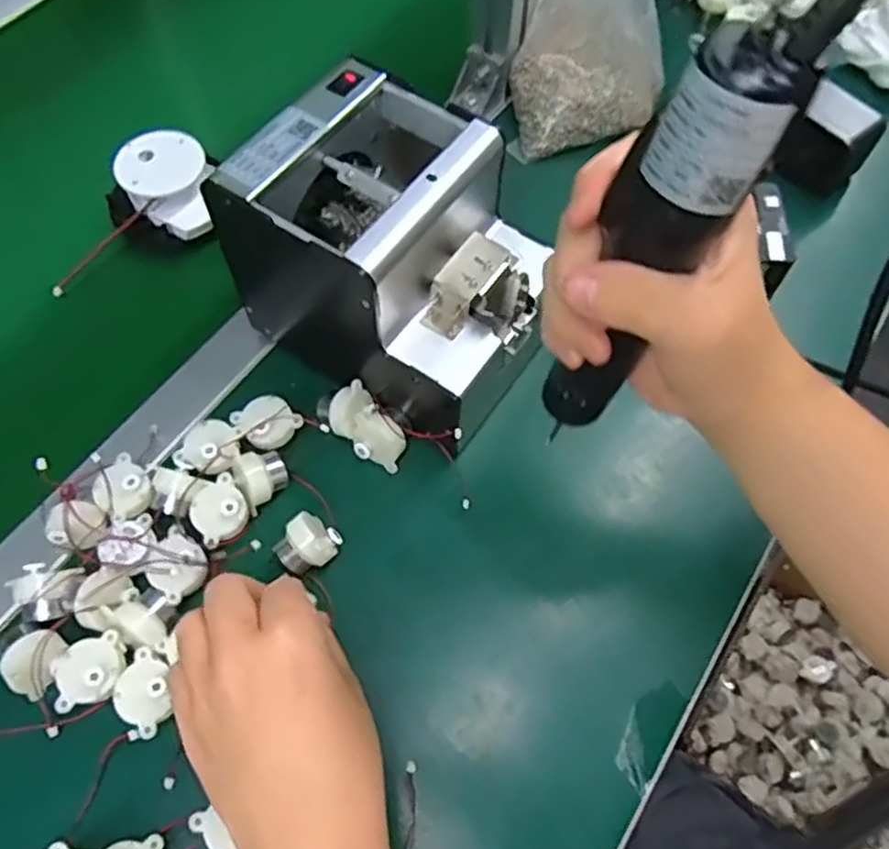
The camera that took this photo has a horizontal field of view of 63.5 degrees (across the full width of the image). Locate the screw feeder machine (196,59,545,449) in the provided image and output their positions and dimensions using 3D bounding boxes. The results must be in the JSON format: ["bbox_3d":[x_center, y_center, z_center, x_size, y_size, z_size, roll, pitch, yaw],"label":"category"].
[{"bbox_3d":[-0.026,-0.098,0.444,0.163,0.145,0.136,37,68,17],"label":"screw feeder machine"}]

